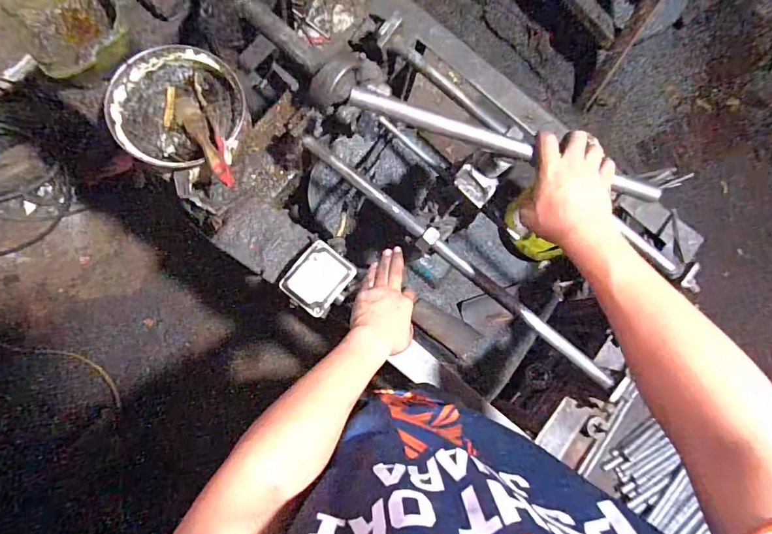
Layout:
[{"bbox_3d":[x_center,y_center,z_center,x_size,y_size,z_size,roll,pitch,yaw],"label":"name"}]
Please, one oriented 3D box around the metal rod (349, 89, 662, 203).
[{"bbox_3d":[0.132,-0.139,0.485,0.351,0.023,0.023,17,85,-5],"label":"metal rod"}]

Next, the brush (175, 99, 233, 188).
[{"bbox_3d":[-0.244,-0.169,0.576,0.031,0.018,0.172,-32,65,-8],"label":"brush"}]

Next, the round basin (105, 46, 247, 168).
[{"bbox_3d":[-0.291,-0.223,0.600,0.170,0.055,0.170,1,83,-7],"label":"round basin"}]

